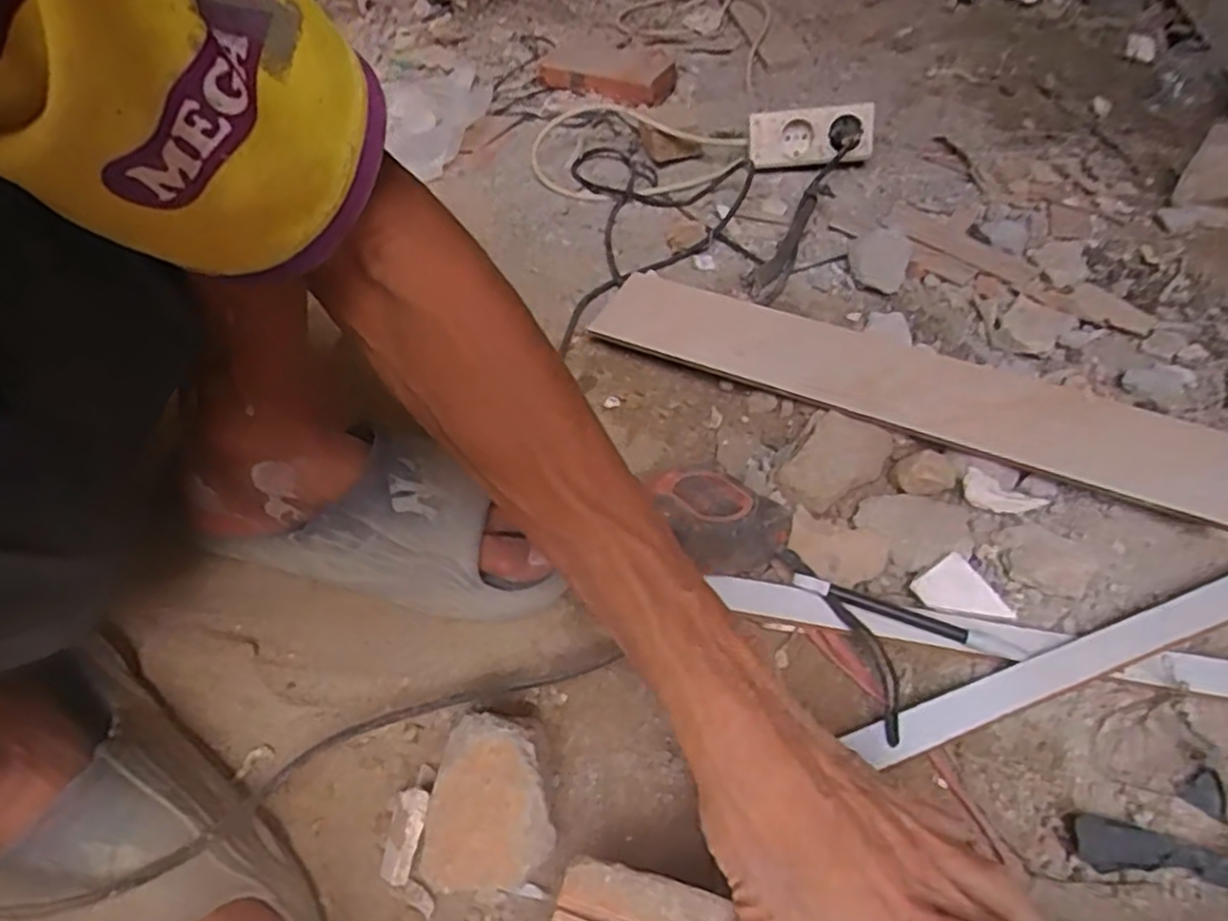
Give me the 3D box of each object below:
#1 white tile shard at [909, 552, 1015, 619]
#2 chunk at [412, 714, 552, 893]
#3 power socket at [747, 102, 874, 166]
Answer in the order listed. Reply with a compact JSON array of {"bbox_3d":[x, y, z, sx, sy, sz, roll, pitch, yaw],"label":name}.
[{"bbox_3d":[0.226,0.090,0.479,0.040,0.006,0.053,-37,74,-14],"label":"white tile shard"},{"bbox_3d":[-0.064,0.185,0.396,0.079,0.032,0.079,-7,74,26],"label":"chunk"},{"bbox_3d":[0.219,-0.363,0.821,0.132,0.068,0.039,4,49,24],"label":"power socket"}]

